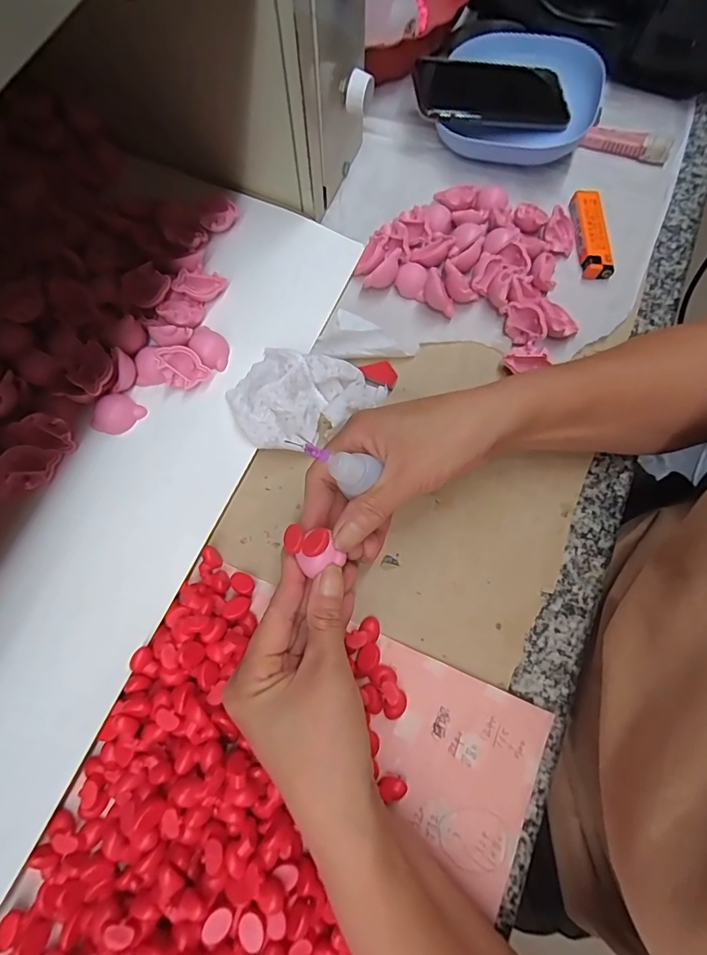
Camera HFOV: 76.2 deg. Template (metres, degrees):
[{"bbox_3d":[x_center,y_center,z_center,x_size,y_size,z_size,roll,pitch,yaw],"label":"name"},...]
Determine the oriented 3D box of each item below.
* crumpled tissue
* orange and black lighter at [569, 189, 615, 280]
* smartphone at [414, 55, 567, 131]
[{"bbox_3d":[-0.038,-0.063,0.327,0.101,0.028,0.072,-33,77,-9],"label":"crumpled tissue"},{"bbox_3d":[0.199,-0.205,0.379,0.025,0.012,0.079,-2,74,-1],"label":"orange and black lighter"},{"bbox_3d":[0.123,-0.344,0.402,0.136,0.009,0.074,-2,71,-10],"label":"smartphone"}]

